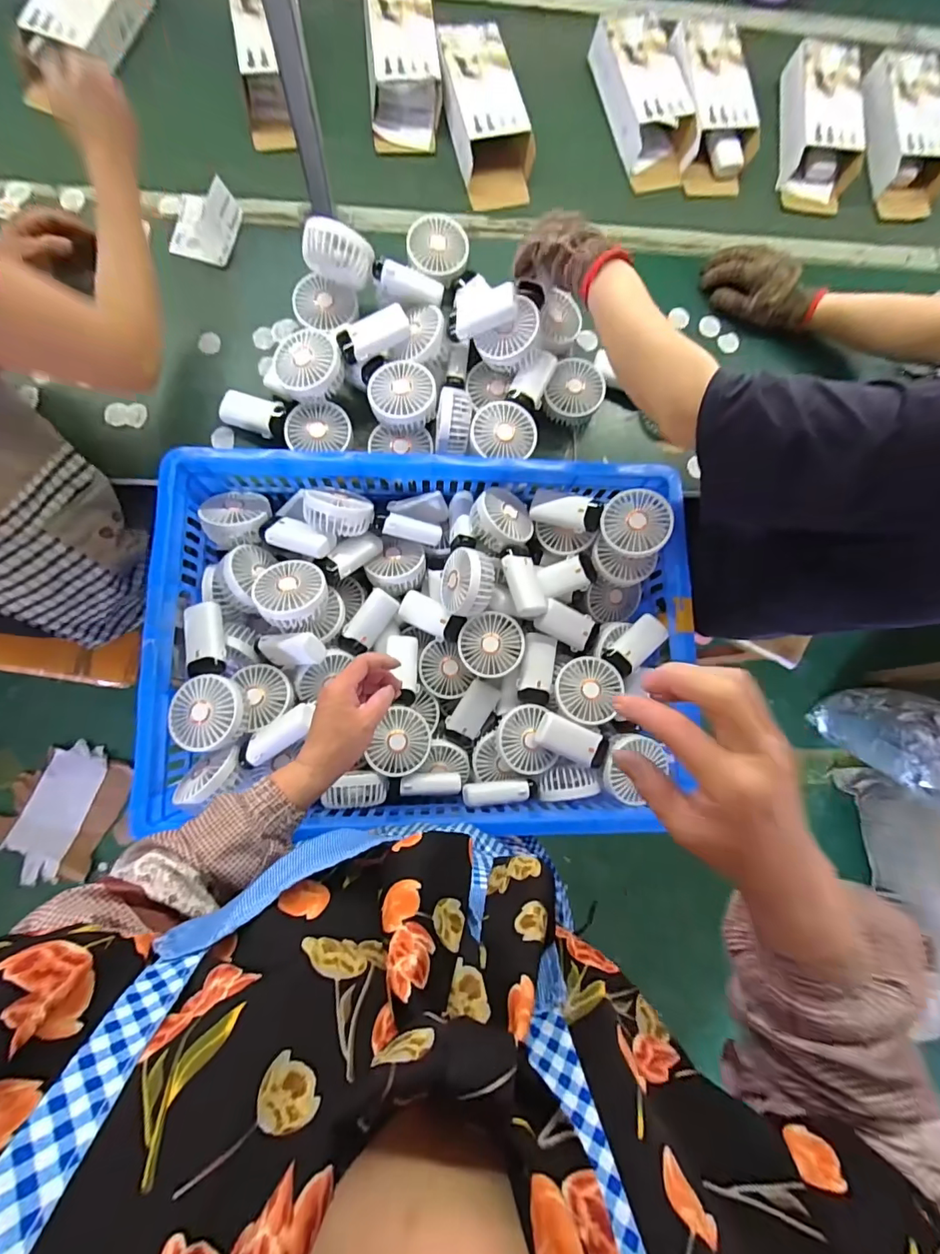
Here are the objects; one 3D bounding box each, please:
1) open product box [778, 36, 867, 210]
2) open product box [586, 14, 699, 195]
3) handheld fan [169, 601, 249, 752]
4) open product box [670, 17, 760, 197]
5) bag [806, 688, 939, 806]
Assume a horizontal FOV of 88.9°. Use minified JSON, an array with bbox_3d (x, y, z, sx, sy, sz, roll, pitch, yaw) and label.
[{"bbox_3d":[0.580,-0.817,0.782,0.127,0.057,0.272,2,83,-6],"label":"open product box"},{"bbox_3d":[0.278,-0.831,0.759,0.113,0.061,0.257,-14,85,-8],"label":"open product box"},{"bbox_3d":[-0.326,0.060,0.592,0.083,0.042,0.187,-12,69,-7],"label":"handheld fan"},{"bbox_3d":[0.387,-0.831,0.769,0.117,0.053,0.253,-8,84,-7],"label":"open product box"},{"bbox_3d":[1.179,0.313,1.237,0.229,0.520,0.196,-36,122,-9],"label":"bag"}]

